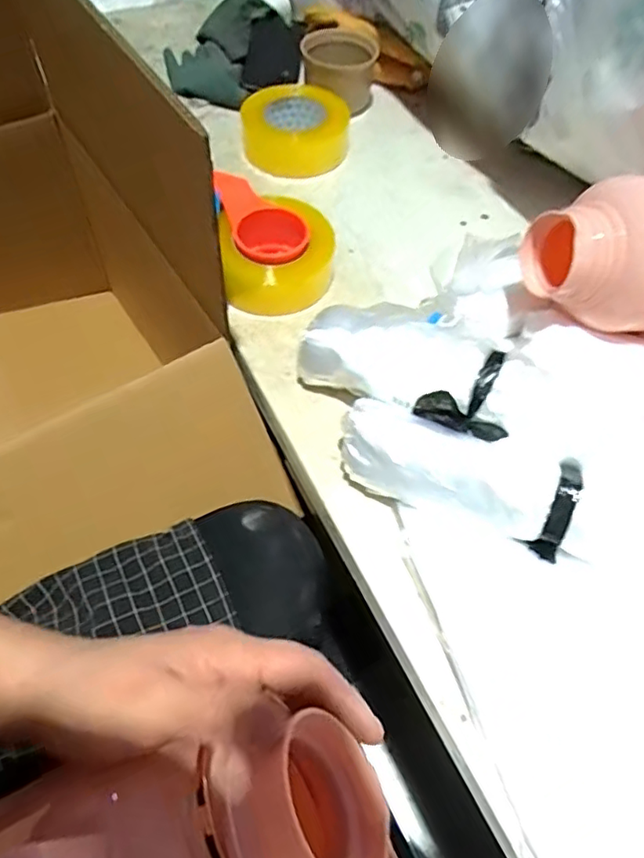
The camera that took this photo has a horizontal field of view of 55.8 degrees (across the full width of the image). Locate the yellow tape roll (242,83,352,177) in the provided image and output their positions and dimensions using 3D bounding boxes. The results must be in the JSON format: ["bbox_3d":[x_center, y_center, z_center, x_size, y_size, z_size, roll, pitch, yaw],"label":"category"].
[{"bbox_3d":[-0.032,-0.380,0.769,0.129,0.057,0.135,1,57,-2],"label":"yellow tape roll"}]

